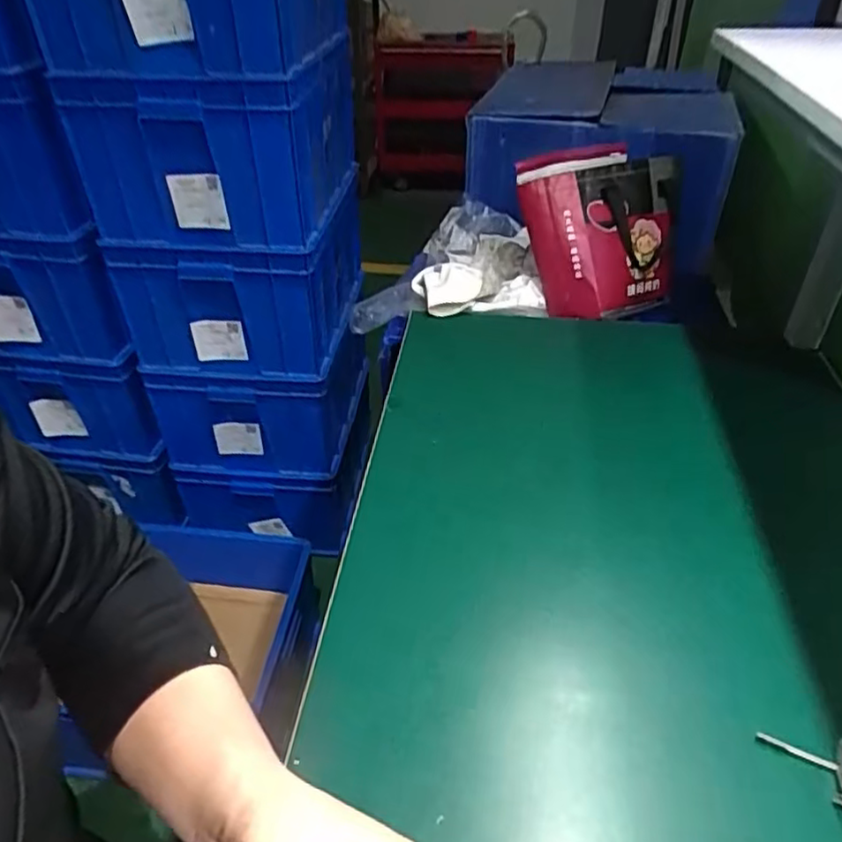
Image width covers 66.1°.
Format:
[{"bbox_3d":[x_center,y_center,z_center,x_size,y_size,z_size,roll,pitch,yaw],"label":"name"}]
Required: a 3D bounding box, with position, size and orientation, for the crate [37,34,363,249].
[{"bbox_3d":[-0.365,-0.541,1.277,0.398,0.282,0.477,7,39,8],"label":"crate"}]

